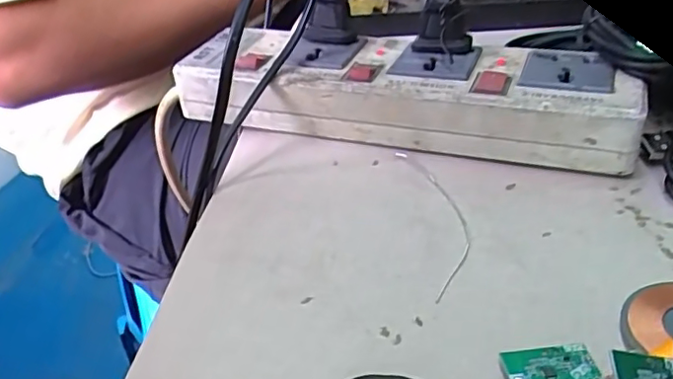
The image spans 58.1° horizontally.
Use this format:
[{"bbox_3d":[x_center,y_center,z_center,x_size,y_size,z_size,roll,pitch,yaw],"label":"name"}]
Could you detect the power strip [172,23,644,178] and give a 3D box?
[{"bbox_3d":[0.027,-0.046,0.283,0.203,0.035,0.051,8,38,19],"label":"power strip"}]

